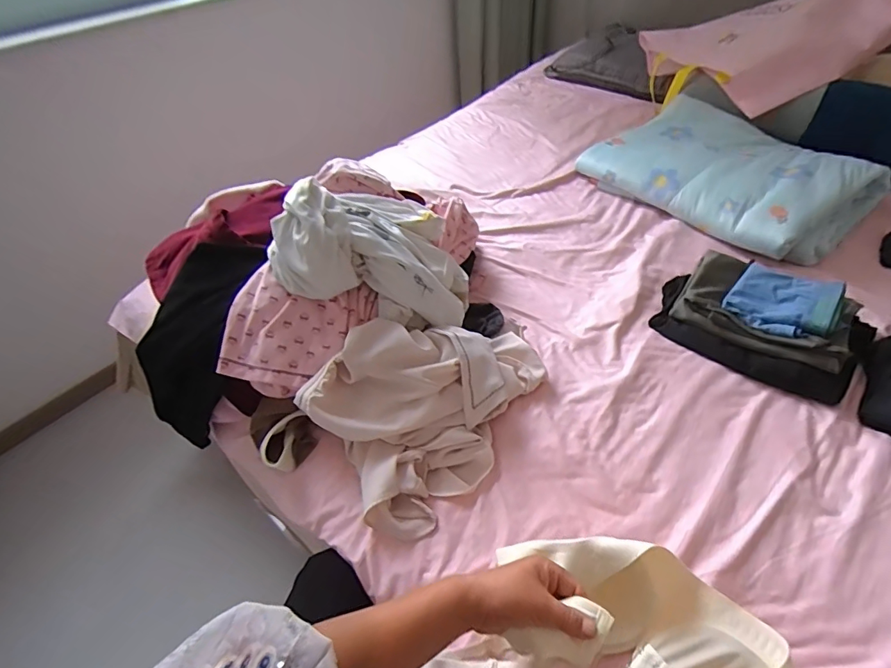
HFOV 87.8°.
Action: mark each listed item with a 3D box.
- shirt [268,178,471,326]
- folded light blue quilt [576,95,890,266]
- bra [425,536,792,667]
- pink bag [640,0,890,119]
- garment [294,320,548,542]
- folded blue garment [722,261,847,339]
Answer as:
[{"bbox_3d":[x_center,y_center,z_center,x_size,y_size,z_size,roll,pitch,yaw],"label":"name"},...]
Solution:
[{"bbox_3d":[-0.113,-0.141,0.717,0.285,0.182,0.203,-1,47,3],"label":"shirt"},{"bbox_3d":[0.614,-0.360,1.031,0.341,0.110,0.519,-30,52,-22],"label":"folded light blue quilt"},{"bbox_3d":[0.192,0.302,0.452,0.305,0.113,0.200,20,51,21],"label":"bra"},{"bbox_3d":[0.831,-0.734,1.189,0.553,0.087,0.425,-9,60,24],"label":"pink bag"},{"bbox_3d":[-0.033,0.077,0.647,0.247,0.122,0.335,24,53,24],"label":"garment"},{"bbox_3d":[0.541,-0.056,0.737,0.143,0.037,0.141,32,57,29],"label":"folded blue garment"}]

